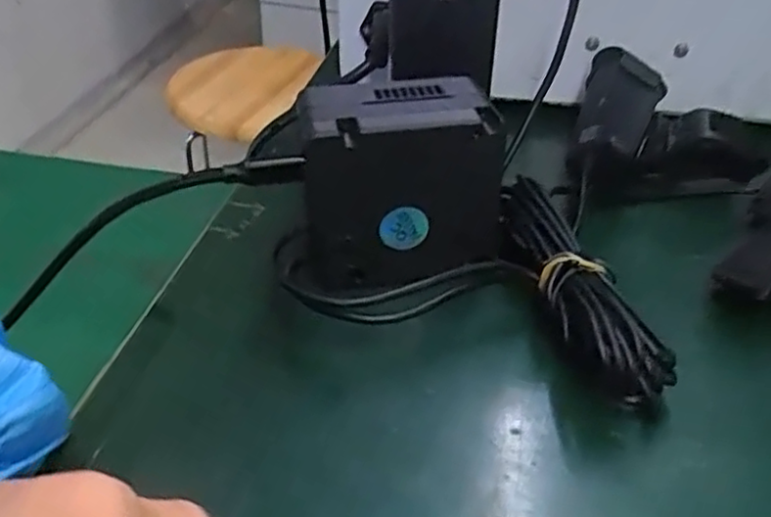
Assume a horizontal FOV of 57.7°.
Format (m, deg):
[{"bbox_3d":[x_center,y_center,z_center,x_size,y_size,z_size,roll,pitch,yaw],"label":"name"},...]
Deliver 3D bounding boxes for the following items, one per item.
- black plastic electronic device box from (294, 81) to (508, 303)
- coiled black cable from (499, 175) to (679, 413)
[{"bbox_3d":[0.006,-0.031,0.290,0.080,0.072,0.049,3,38,-2],"label":"black plastic electronic device box"},{"bbox_3d":[0.070,0.010,0.262,0.029,0.022,0.102,-18,61,-22],"label":"coiled black cable"}]

